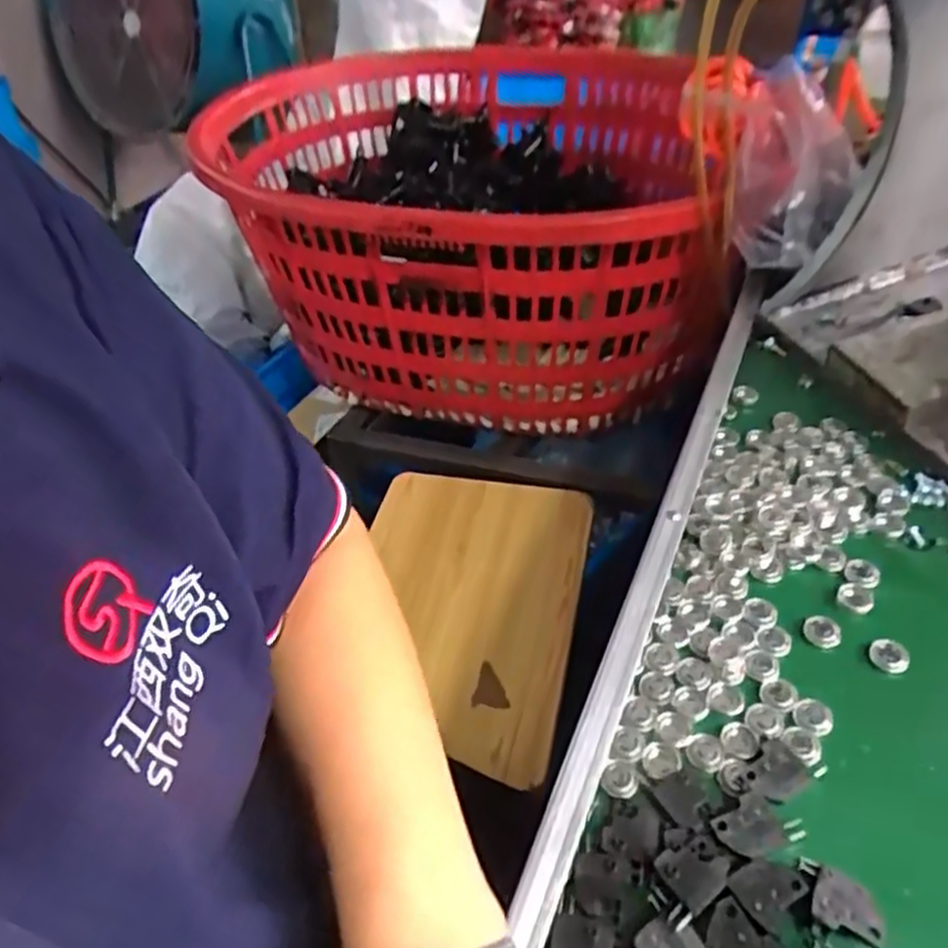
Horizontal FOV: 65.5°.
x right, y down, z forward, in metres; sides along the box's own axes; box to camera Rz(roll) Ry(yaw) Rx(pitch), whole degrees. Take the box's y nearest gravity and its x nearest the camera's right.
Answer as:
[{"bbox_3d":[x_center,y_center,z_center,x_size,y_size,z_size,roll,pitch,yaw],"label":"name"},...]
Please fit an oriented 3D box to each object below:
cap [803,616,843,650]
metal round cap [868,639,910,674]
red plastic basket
[{"bbox_3d":[0.191,0.086,0.403,0.019,0.004,0.018,-3,44,3],"label":"cap"},{"bbox_3d":[0.221,0.096,0.392,0.019,0.004,0.020,-3,44,3],"label":"metal round cap"},{"bbox_3d":[0.010,-0.315,0.906,0.621,0.323,0.530,19,49,23],"label":"red plastic basket"}]

